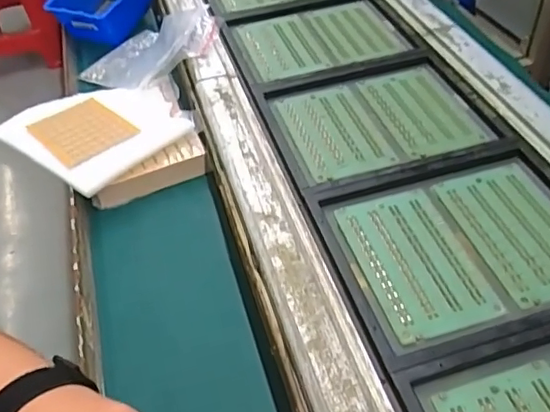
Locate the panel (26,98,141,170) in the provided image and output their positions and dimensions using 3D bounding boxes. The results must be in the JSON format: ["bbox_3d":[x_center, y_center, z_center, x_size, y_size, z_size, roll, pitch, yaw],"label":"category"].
[{"bbox_3d":[-0.217,-0.085,0.633,0.083,0.010,0.122,-34,51,-25],"label":"panel"}]

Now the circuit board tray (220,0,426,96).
[{"bbox_3d":[0.050,-0.208,0.702,0.217,0.015,0.182,-16,46,-10],"label":"circuit board tray"}]

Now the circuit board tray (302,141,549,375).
[{"bbox_3d":[0.154,0.028,0.460,0.211,0.014,0.182,-15,47,-8],"label":"circuit board tray"}]

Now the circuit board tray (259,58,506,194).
[{"bbox_3d":[0.102,-0.091,0.583,0.203,0.012,0.167,-15,47,-8],"label":"circuit board tray"}]

